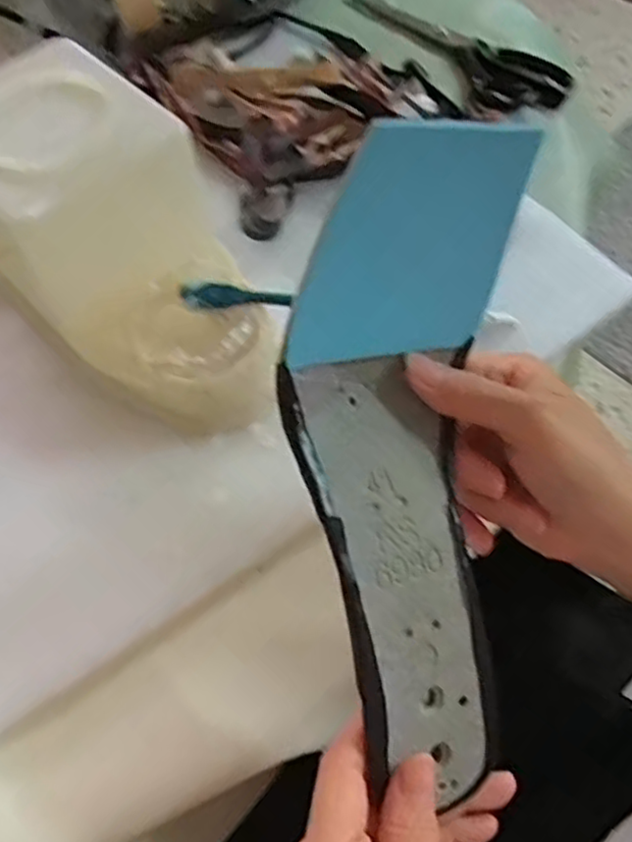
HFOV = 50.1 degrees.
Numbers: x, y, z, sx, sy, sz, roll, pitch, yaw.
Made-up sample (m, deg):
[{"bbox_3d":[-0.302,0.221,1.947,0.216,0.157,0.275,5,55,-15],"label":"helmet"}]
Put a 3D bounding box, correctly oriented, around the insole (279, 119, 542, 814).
[{"bbox_3d":[0.033,0.018,0.250,0.082,0.068,0.227,-2,93,2],"label":"insole"}]

